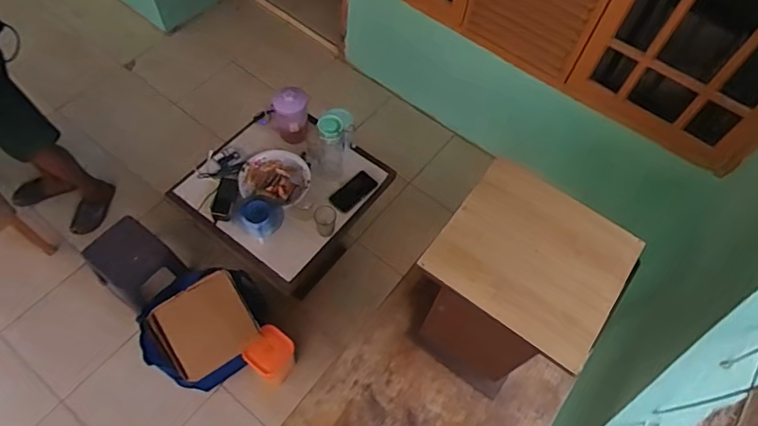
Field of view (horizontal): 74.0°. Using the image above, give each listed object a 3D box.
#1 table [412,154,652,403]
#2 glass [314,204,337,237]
[{"bbox_3d":[0.272,0.178,1.099,0.309,0.437,0.292,35,64,15],"label":"table"},{"bbox_3d":[-0.168,0.031,1.555,0.073,0.099,0.065,-2,60,-5],"label":"glass"}]

